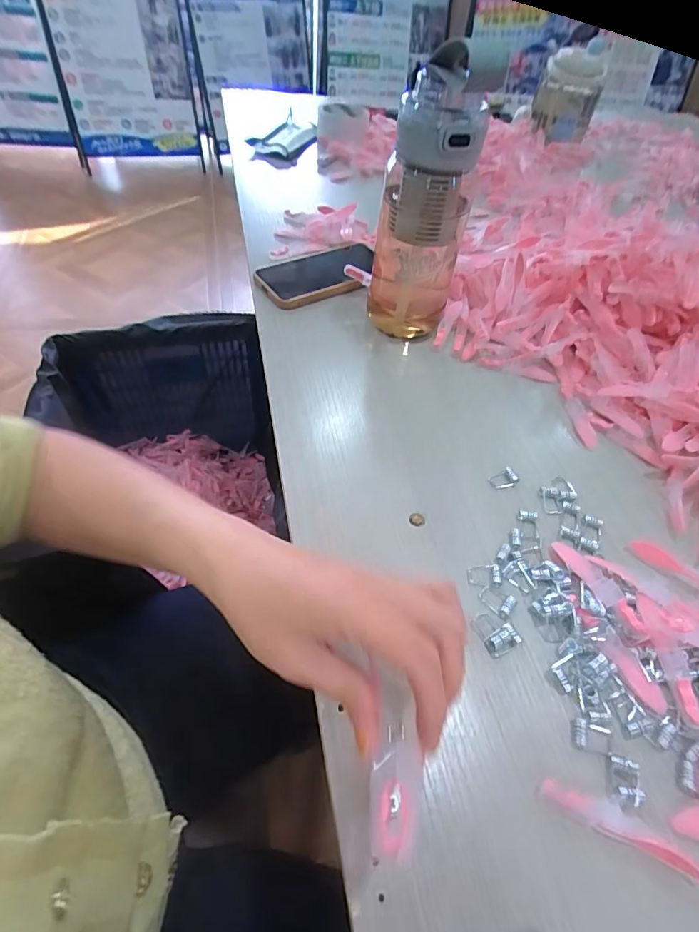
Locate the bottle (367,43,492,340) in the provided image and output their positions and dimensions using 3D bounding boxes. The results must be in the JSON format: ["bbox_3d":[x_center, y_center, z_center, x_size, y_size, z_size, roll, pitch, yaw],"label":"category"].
[{"bbox_3d":[0.061,-0.218,0.410,0.083,0.221,0.085,12,53,6],"label":"bottle"}]

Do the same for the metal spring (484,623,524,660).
[{"bbox_3d":[0.098,0.111,0.289,0.024,0.005,0.014,-28,58,-21],"label":"metal spring"}]

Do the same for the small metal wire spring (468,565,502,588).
[{"bbox_3d":[0.094,0.076,0.315,0.024,0.004,0.016,-2,52,-3],"label":"small metal wire spring"}]

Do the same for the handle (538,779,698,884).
[{"bbox_3d":[0.138,0.184,0.232,0.077,0.008,0.013,23,55,16],"label":"handle"}]

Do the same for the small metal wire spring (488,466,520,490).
[{"bbox_3d":[0.126,0.011,0.370,0.022,0.007,0.015,-23,56,-18],"label":"small metal wire spring"}]

